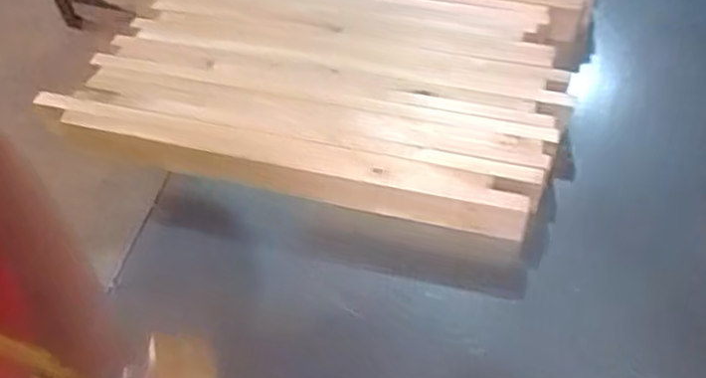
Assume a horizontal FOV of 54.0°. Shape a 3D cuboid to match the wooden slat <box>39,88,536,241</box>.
[{"bbox_3d":[-0.091,-0.024,0.724,0.525,0.053,0.041,12,54,13],"label":"wooden slat"}]

